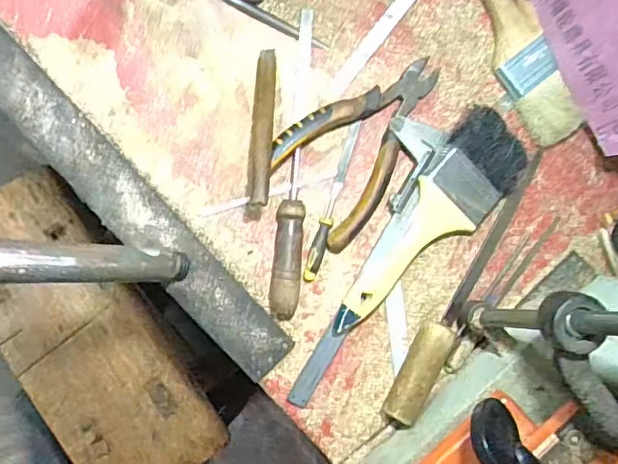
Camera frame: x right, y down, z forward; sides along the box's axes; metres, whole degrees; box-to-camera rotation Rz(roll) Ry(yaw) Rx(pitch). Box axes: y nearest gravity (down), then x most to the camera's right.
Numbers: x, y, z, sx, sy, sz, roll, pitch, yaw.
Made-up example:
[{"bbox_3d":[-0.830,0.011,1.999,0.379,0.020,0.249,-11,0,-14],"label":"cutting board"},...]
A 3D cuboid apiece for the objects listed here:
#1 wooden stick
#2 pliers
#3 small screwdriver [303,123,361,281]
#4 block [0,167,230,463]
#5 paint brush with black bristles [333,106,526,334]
[{"bbox_3d":[-0.032,-0.076,0.395,0.015,0.014,0.123,4,69,-5],"label":"wooden stick"},{"bbox_3d":[0.049,-0.064,0.408,0.142,0.026,0.090,-37,95,-3],"label":"pliers"},{"bbox_3d":[0.017,-0.022,0.413,0.011,0.012,0.119,17,91,-6],"label":"small screwdriver"},{"bbox_3d":[-0.242,0.116,0.605,0.155,0.036,0.359,-30,95,-3],"label":"block"},{"bbox_3d":[0.092,0.000,0.411,0.060,0.016,0.187,35,89,-6],"label":"paint brush with black bristles"}]

